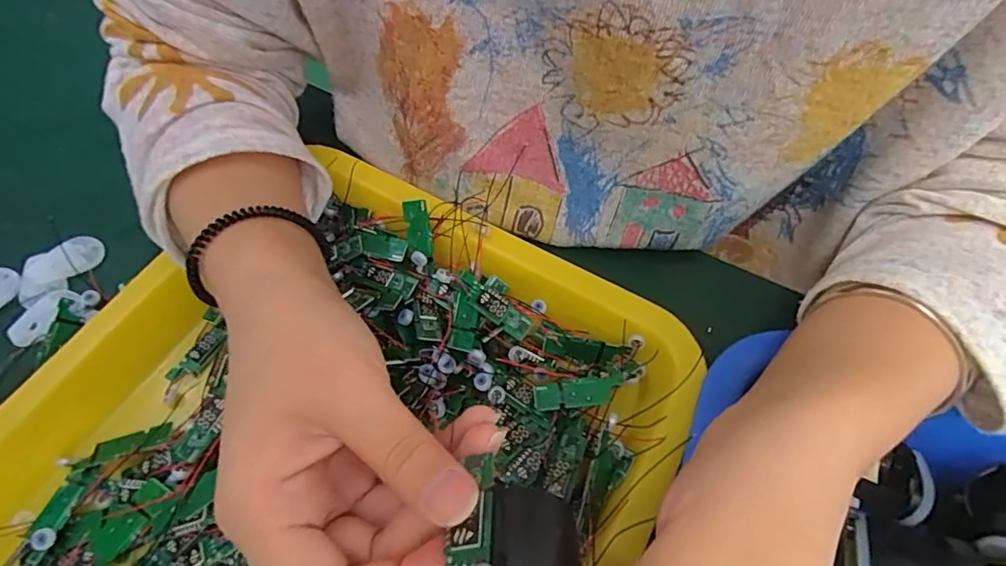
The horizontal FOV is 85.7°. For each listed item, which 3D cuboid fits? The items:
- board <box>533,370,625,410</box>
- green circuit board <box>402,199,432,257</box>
[{"bbox_3d":[0.036,0.051,0.252,0.042,0.004,0.013,-11,76,-6],"label":"board"},{"bbox_3d":[-0.044,-0.028,0.278,0.012,0.004,0.029,-11,106,-6],"label":"green circuit board"}]

